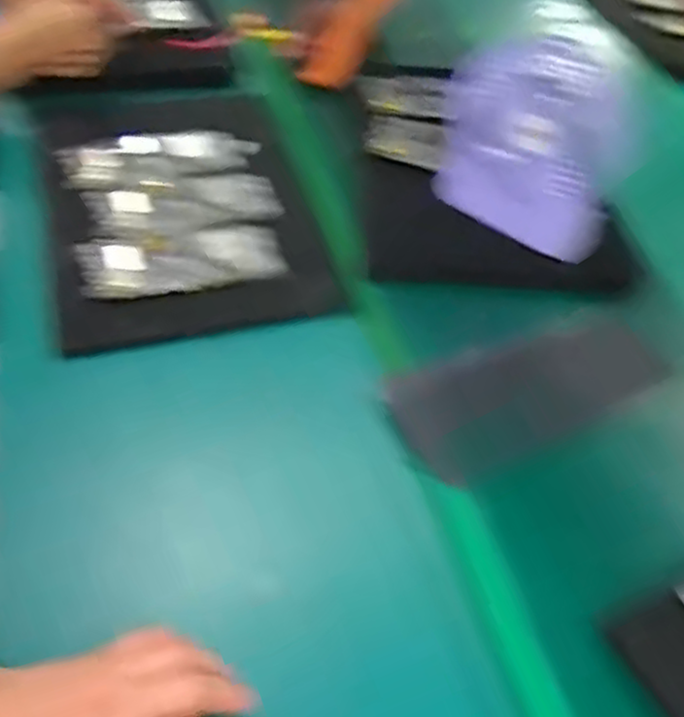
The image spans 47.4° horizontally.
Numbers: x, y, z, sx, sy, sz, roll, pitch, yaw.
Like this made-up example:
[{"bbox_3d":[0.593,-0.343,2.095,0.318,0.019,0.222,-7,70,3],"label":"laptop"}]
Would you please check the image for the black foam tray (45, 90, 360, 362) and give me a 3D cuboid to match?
[{"bbox_3d":[-0.160,-0.154,0.764,0.246,0.048,0.369,-9,52,-17],"label":"black foam tray"}]

